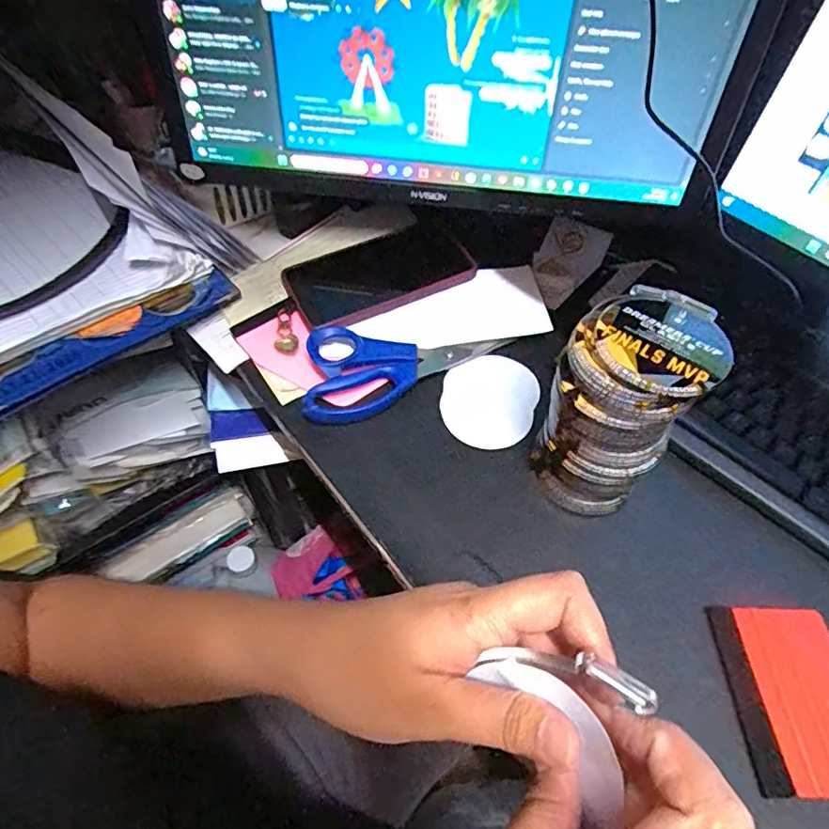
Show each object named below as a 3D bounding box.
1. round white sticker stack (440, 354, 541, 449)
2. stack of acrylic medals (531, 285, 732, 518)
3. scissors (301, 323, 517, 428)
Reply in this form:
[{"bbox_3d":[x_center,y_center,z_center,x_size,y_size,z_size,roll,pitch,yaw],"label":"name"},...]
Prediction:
[{"bbox_3d":[0.062,-0.014,0.447,0.075,0.009,0.093,17,57,13],"label":"round white sticker stack"},{"bbox_3d":[0.135,-0.005,0.363,0.105,0.127,0.083,-37,62,-22],"label":"stack of acrylic medals"},{"bbox_3d":[-0.019,-0.052,0.451,0.171,0.025,0.082,-27,59,-17],"label":"scissors"}]

